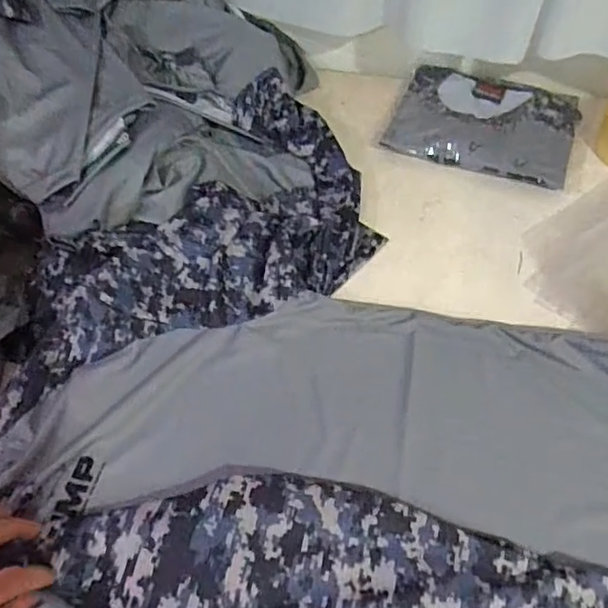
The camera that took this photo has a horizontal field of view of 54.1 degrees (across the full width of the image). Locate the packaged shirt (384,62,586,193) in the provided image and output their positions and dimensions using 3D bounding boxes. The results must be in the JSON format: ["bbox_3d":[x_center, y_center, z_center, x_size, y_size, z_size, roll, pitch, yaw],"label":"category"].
[{"bbox_3d":[0.229,-0.232,0.758,0.221,0.021,0.184,18,54,15],"label":"packaged shirt"}]

